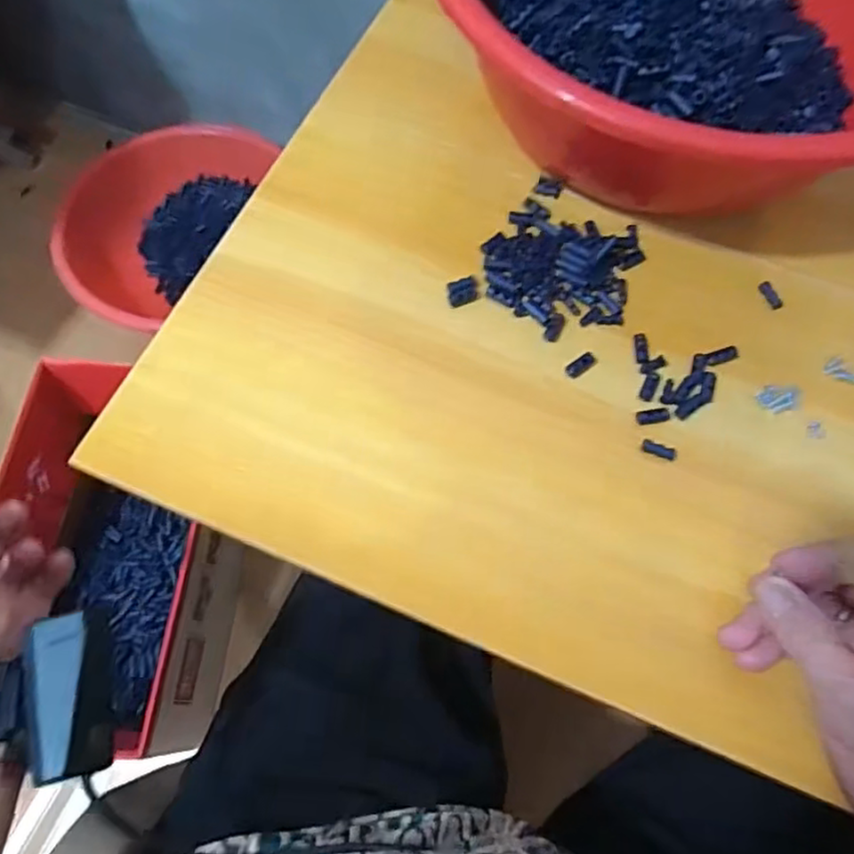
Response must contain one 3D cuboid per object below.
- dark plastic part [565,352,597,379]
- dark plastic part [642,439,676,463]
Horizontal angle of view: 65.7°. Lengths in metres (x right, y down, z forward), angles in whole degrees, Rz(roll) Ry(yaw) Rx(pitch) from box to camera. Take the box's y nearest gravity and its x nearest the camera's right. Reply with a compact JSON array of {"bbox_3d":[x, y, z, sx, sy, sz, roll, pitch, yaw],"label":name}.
[{"bbox_3d":[0.093,-0.038,0.396,0.022,0.004,0.009,-36,74,-16],"label":"dark plastic part"},{"bbox_3d":[0.133,0.013,0.376,0.019,0.004,0.008,20,68,6],"label":"dark plastic part"}]

